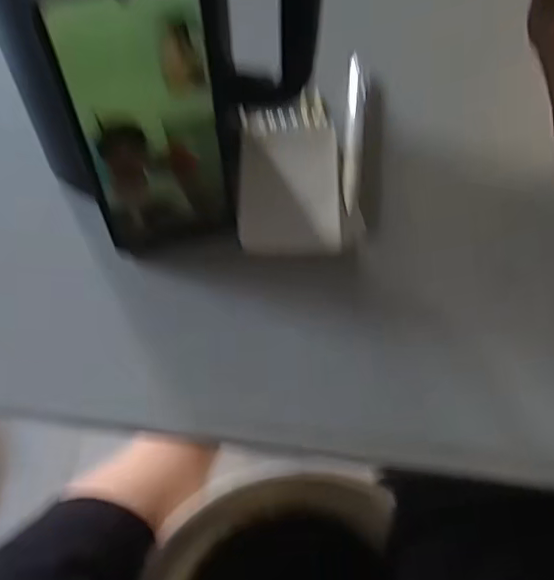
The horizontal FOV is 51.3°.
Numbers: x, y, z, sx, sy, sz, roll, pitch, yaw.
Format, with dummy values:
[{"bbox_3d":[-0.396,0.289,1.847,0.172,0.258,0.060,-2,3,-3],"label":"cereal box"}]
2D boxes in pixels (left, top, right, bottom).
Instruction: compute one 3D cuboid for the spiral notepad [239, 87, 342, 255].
[{"bbox_3d":[0.009,-0.085,0.403,0.067,0.012,0.135,-1,62,-2],"label":"spiral notepad"}]

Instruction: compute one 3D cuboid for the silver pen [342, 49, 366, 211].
[{"bbox_3d":[0.057,-0.117,0.423,0.014,0.012,0.139,5,62,1],"label":"silver pen"}]

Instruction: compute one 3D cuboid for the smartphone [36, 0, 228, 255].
[{"bbox_3d":[-0.068,-0.085,0.313,0.073,0.156,0.010,-13,52,-10],"label":"smartphone"}]

